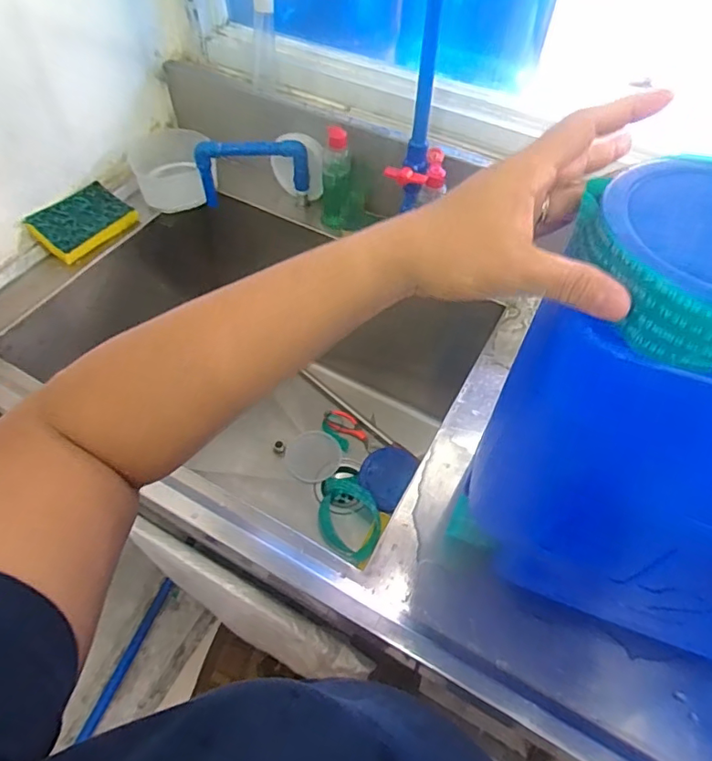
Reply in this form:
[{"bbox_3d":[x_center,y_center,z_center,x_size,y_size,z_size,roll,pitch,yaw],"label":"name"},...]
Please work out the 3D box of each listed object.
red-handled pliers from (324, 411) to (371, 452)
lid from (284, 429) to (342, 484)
[{"bbox_3d":[-0.012,0.101,1.120,0.121,0.007,0.051,36,60,6],"label":"red-handled pliers"},{"bbox_3d":[-0.087,0.151,1.070,0.109,0.018,0.103,1,54,-2],"label":"lid"}]

